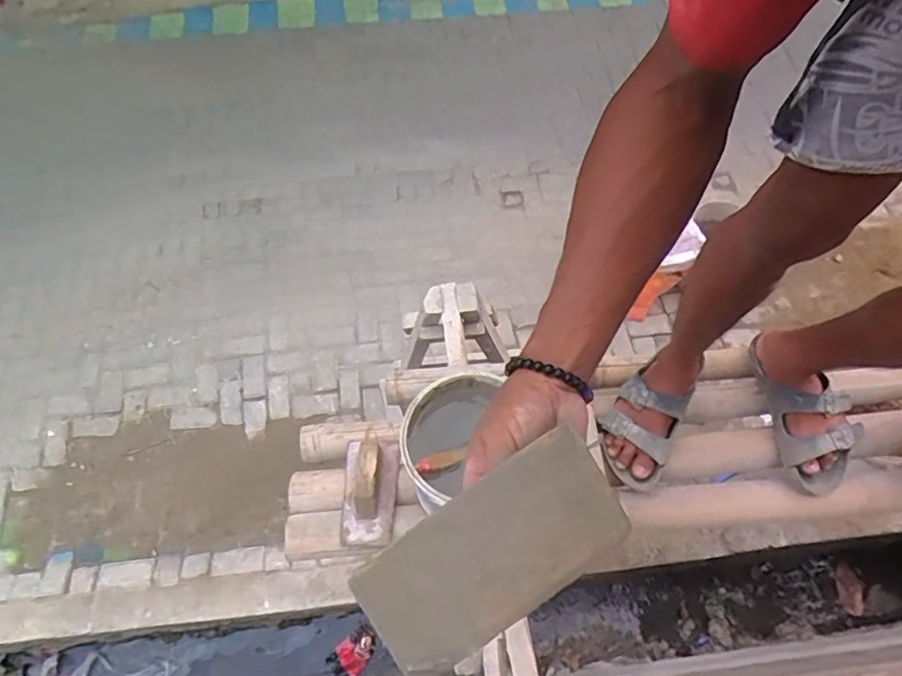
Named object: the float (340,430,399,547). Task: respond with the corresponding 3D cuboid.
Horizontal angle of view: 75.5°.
[{"bbox_3d":[-0.126,0.229,0.902,0.085,0.048,0.168,0,63,-1],"label":"float"}]

